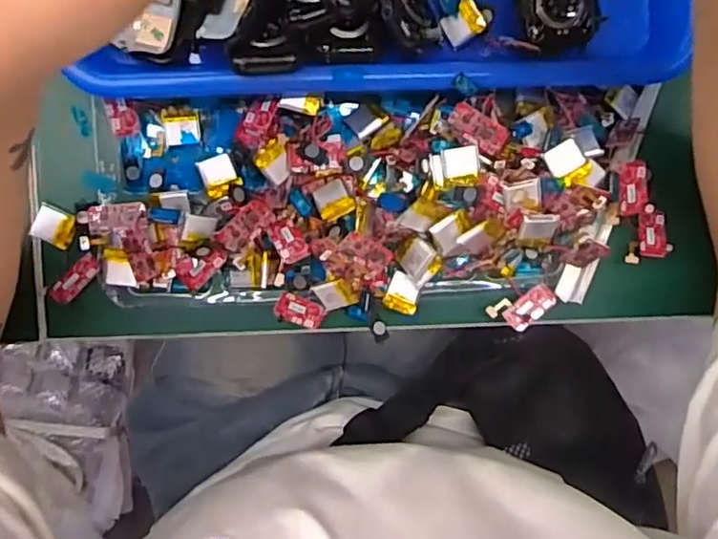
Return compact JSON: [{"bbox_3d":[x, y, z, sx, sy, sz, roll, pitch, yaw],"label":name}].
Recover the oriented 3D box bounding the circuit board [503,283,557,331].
[{"bbox_3d":[0.096,0.021,0.346,0.029,0.005,0.016,-40,72,-2],"label":"circuit board"}]

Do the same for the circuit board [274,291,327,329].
[{"bbox_3d":[-0.032,0.023,0.337,0.029,0.004,0.015,24,91,-30],"label":"circuit board"}]

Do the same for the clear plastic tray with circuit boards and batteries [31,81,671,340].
[{"bbox_3d":[0.003,-0.031,0.327,0.323,0.047,0.123,-2,94,-5],"label":"clear plastic tray with circuit boards and batteries"}]

